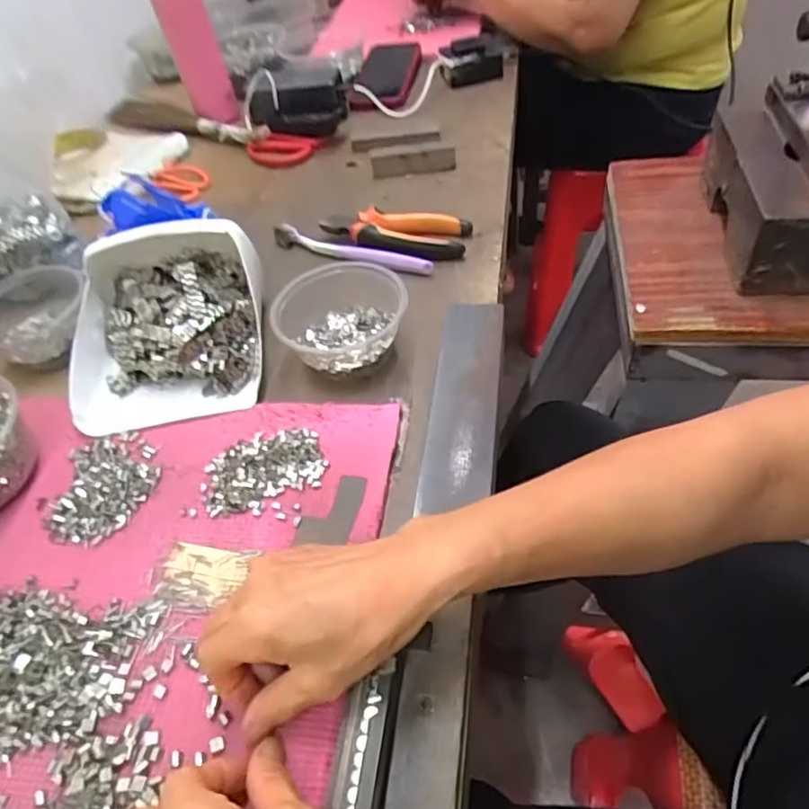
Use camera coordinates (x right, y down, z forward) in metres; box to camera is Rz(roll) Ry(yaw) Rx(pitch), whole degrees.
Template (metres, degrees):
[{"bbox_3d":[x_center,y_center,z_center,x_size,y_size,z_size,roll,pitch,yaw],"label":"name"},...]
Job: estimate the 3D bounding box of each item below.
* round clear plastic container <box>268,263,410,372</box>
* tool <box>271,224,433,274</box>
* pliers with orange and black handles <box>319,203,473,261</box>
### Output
[{"bbox_3d":[-0.052,-0.070,0.492,0.109,0.048,0.104,-3,49,4],"label":"round clear plastic container"},{"bbox_3d":[-0.058,-0.153,0.591,0.181,0.018,0.019,19,54,22],"label":"tool"},{"bbox_3d":[-0.012,-0.167,0.591,0.146,0.023,0.058,8,51,13],"label":"pliers with orange and black handles"}]

